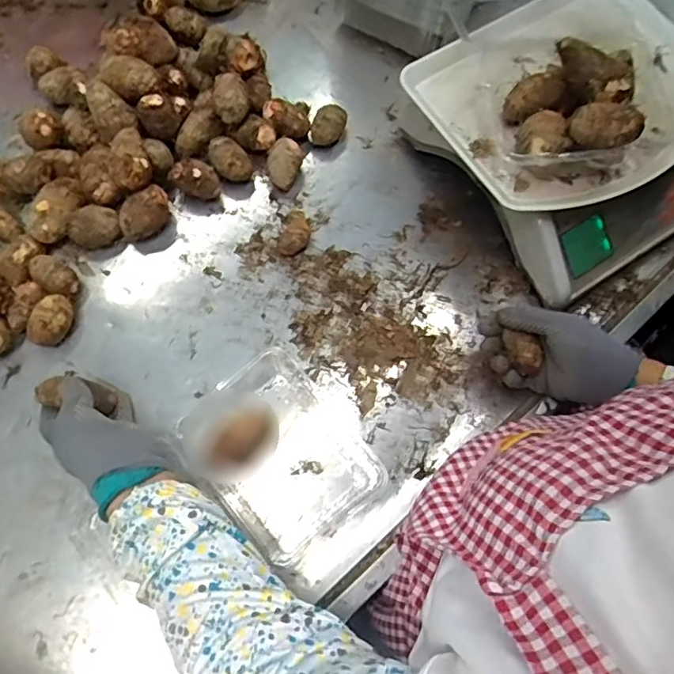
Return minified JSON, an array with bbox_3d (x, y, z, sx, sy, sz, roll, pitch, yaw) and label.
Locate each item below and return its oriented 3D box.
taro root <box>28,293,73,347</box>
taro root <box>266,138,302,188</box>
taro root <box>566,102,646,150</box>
[{"bbox_3d":[-0.302,-0.015,0.598,0.036,0.038,0.052,40,74,13],"label":"taro root"},{"bbox_3d":[-0.063,-0.208,0.682,0.039,0.039,0.055,3,70,0],"label":"taro root"},{"bbox_3d":[0.239,-0.186,0.499,0.059,0.032,0.032,17,70,5],"label":"taro root"}]

